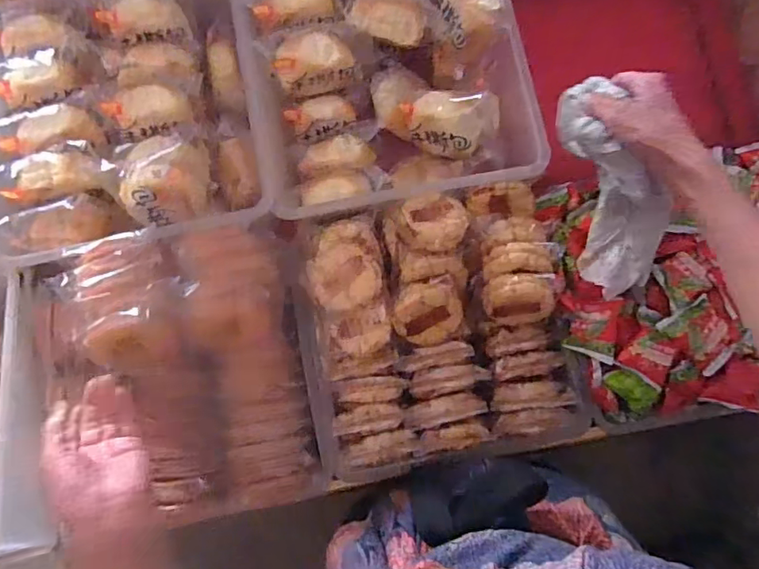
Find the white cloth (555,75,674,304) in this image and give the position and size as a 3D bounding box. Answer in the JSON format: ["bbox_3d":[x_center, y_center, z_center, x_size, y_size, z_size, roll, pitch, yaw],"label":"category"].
[{"bbox_3d":[0.226,-0.095,0.526,0.073,0.077,0.205,-17,98,-1],"label":"white cloth"}]

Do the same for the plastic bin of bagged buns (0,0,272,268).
[{"bbox_3d":[-0.280,-0.183,0.596,0.297,0.099,0.295,-12,82,0],"label":"plastic bin of bagged buns"}]

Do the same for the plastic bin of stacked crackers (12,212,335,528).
[{"bbox_3d":[-0.210,0.100,0.566,0.285,0.110,0.298,-13,82,0],"label":"plastic bin of stacked crackers"}]

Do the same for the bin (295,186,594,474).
[{"bbox_3d":[0.062,0.051,0.593,0.286,0.120,0.286,-12,82,0],"label":"bin"}]

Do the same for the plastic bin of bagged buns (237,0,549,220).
[{"bbox_3d":[0.007,-0.232,0.621,0.298,0.098,0.300,-11,82,0],"label":"plastic bin of bagged buns"}]

